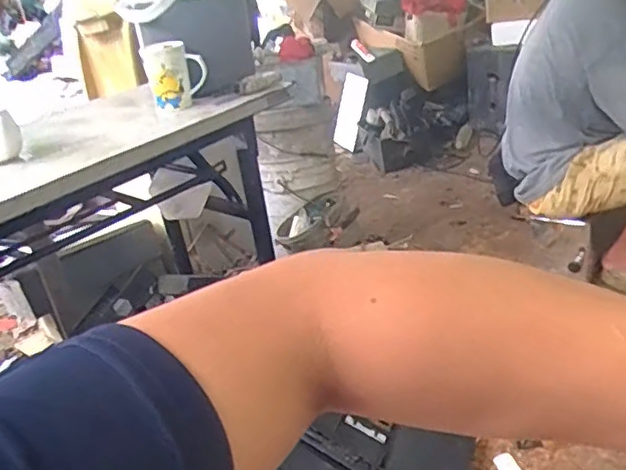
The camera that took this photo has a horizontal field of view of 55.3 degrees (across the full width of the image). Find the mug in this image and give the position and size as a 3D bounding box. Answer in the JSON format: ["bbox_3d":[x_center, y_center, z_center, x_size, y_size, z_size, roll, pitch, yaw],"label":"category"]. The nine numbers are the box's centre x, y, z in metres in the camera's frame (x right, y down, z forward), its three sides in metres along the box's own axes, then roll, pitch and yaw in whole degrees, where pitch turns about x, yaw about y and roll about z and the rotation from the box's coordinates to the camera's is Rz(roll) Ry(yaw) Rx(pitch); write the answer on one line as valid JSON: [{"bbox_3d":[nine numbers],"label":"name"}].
[{"bbox_3d":[-0.258,-0.306,1.130,0.099,0.116,0.087,-10,27,-4],"label":"mug"}]

